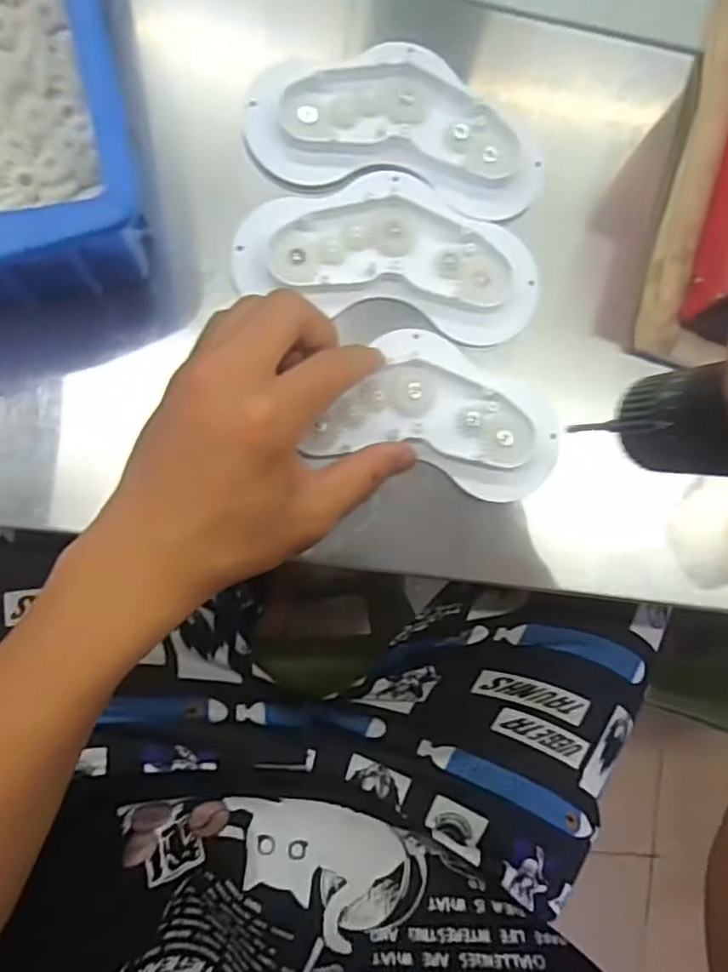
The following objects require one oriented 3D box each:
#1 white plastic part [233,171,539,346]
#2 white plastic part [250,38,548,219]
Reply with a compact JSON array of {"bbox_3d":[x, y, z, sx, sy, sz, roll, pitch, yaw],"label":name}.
[{"bbox_3d":[0.015,-0.118,0.318,0.147,0.012,0.073,8,86,-8],"label":"white plastic part"},{"bbox_3d":[0.019,-0.181,0.322,0.147,0.011,0.071,8,86,-8],"label":"white plastic part"}]

